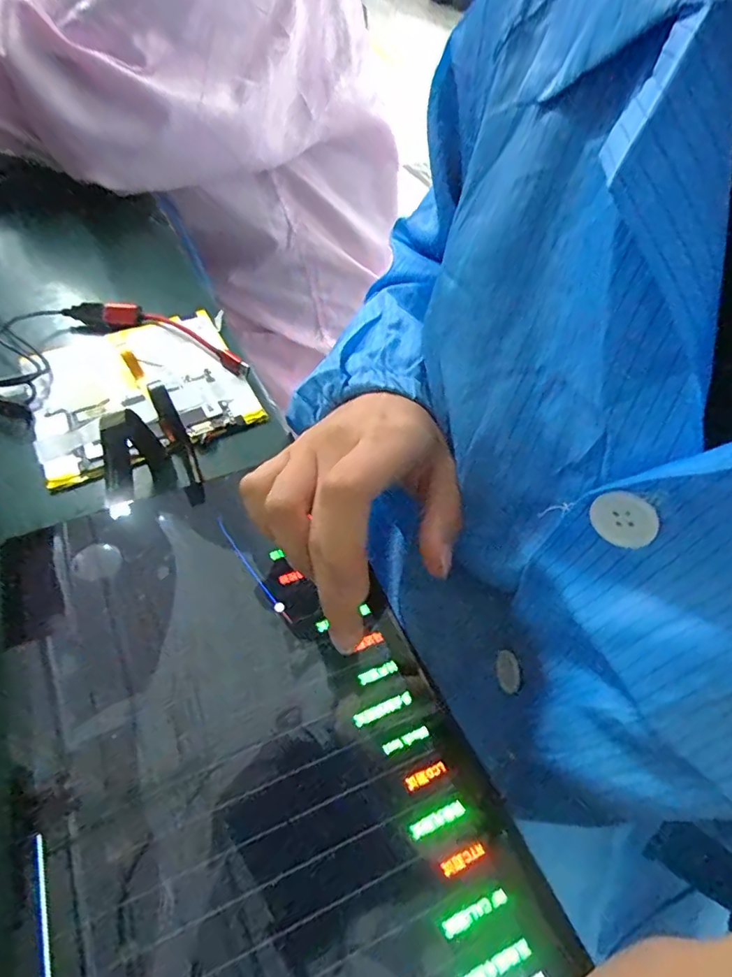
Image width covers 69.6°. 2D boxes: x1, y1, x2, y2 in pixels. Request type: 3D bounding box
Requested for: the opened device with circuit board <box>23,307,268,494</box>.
[{"bbox_3d":[-0.149,-0.067,0.343,0.127,0.009,0.124,-22,57,-18],"label":"opened device with circuit board"}]

